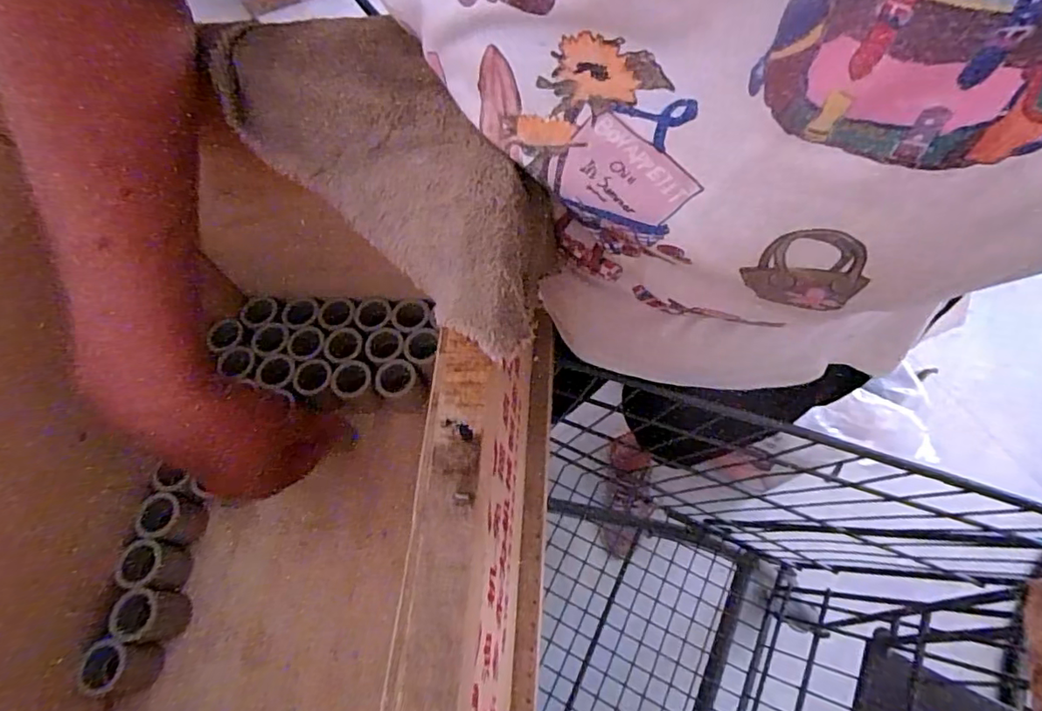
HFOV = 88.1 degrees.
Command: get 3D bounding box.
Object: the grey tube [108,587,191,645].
[{"bbox_3d":[-0.251,0.175,0.363,0.034,0.032,0.032,0,66,-3],"label":"grey tube"}]

